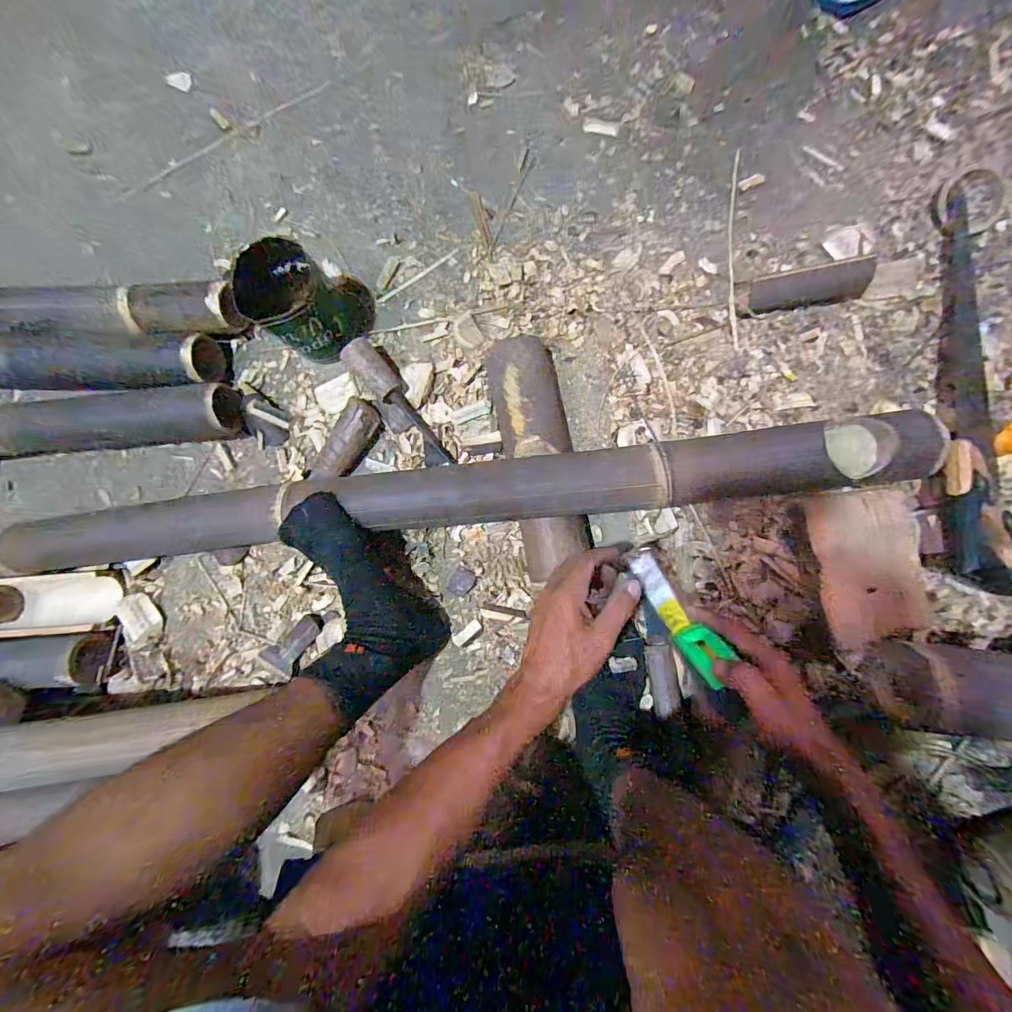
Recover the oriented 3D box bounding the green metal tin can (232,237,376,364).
[{"bbox_3d":[-0.246,-0.257,0.541,0.113,0.116,0.118,0,88,6],"label":"green metal tin can"}]

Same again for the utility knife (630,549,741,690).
[{"bbox_3d":[0.171,0.107,0.425,0.036,0.033,0.134,-30,69,4],"label":"utility knife"}]

